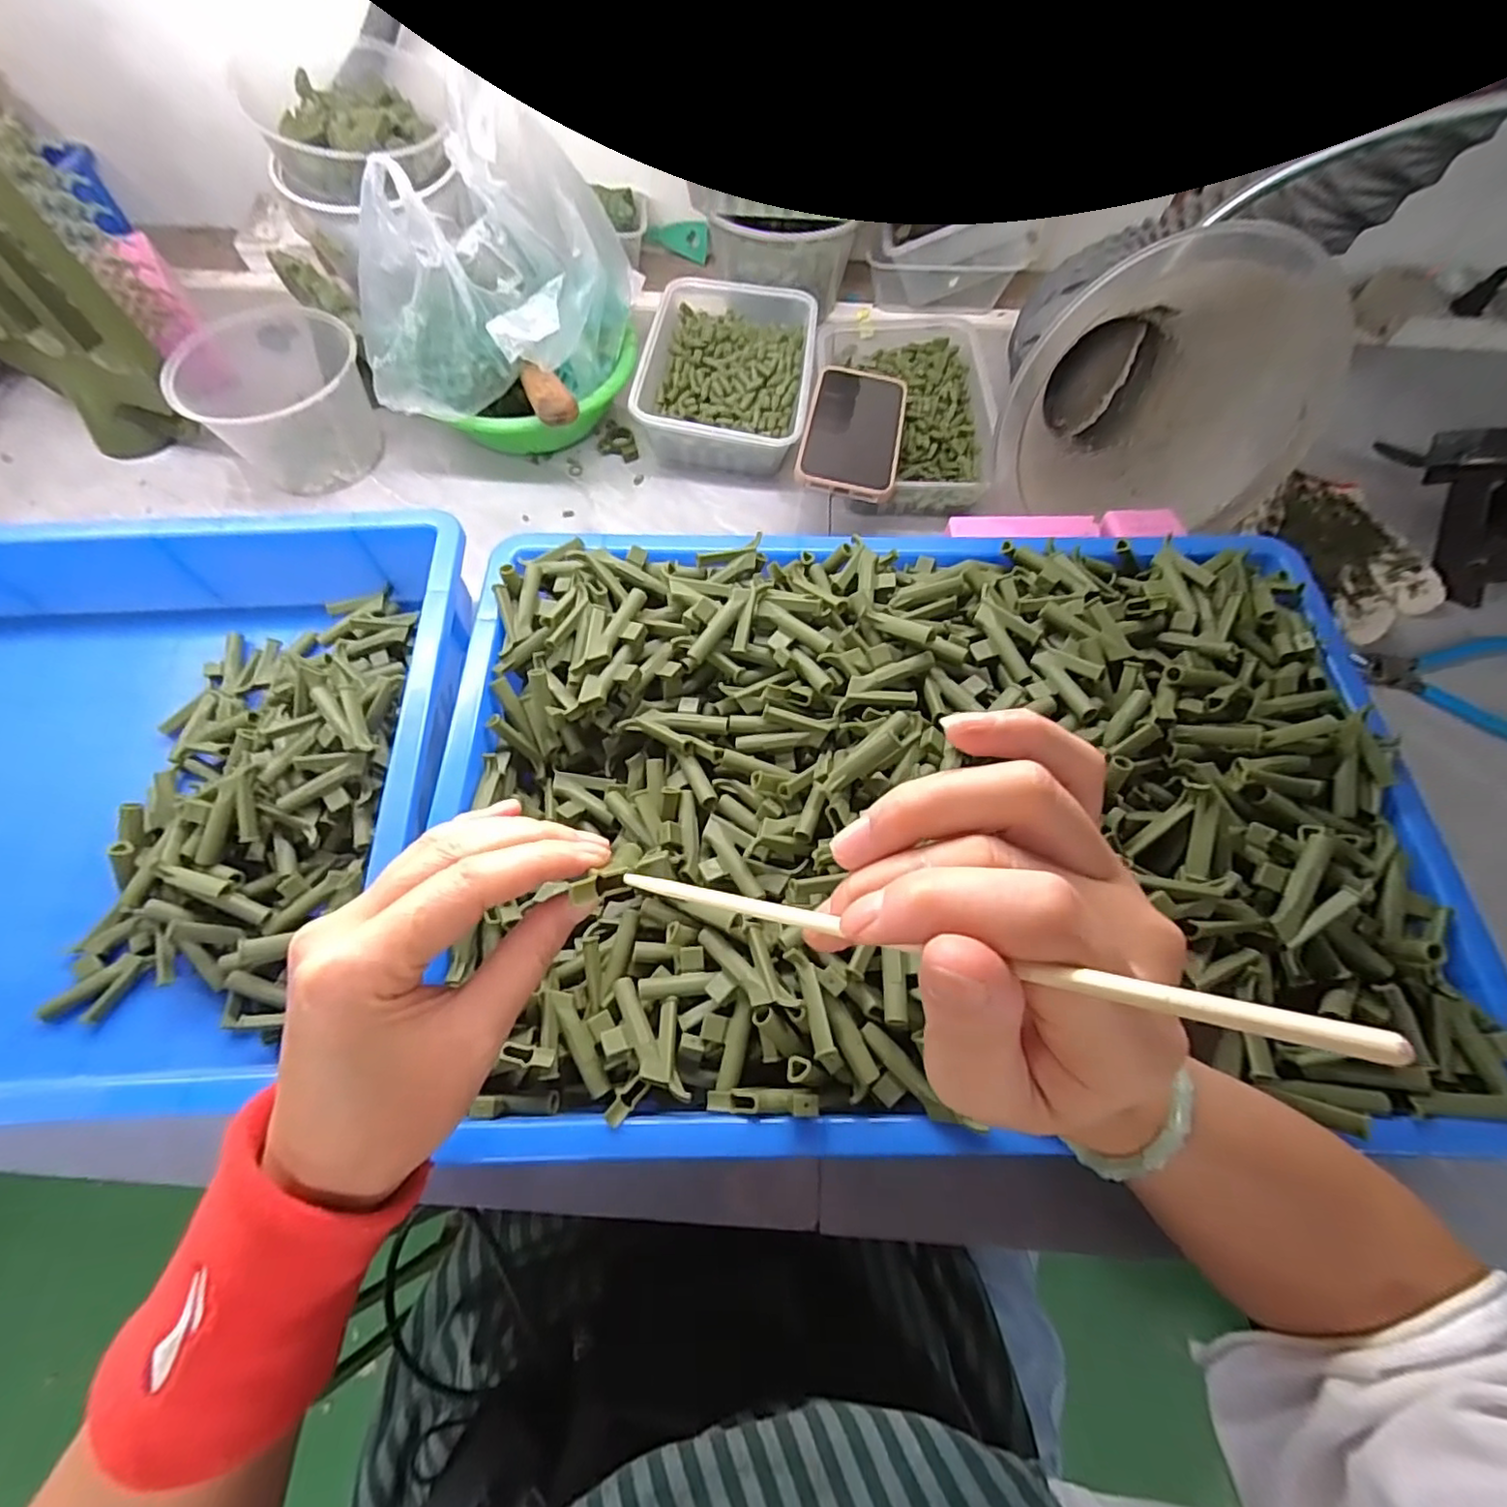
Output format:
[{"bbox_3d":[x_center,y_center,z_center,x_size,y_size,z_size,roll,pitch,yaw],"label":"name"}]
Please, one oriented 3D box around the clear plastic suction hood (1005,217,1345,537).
[{"bbox_3d":[0.332,-0.310,0.530,0.210,0.171,0.180,23,67,10],"label":"clear plastic suction hood"}]

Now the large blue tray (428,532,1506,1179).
[{"bbox_3d":[0.104,0.018,0.370,0.563,0.062,0.374,-1,65,-1],"label":"large blue tray"}]

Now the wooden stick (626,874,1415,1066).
[{"bbox_3d":[0.028,0.044,0.157,0.185,0.009,0.005,-1,57,43],"label":"wooden stick"}]

